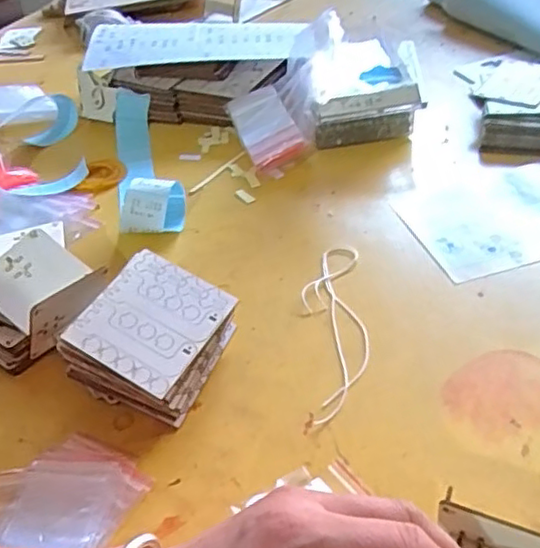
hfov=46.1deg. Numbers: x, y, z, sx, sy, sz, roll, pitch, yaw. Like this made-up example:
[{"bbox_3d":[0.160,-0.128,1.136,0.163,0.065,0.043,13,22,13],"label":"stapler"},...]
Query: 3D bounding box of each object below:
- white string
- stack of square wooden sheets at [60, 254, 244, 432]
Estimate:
[{"bbox_3d":[0.053,0.040,0.522,0.051,0.007,0.192,-3,40,5],"label":"white string"},{"bbox_3d":[-0.098,0.048,0.488,0.114,0.074,0.102,15,45,25],"label":"stack of square wooden sheets"}]

